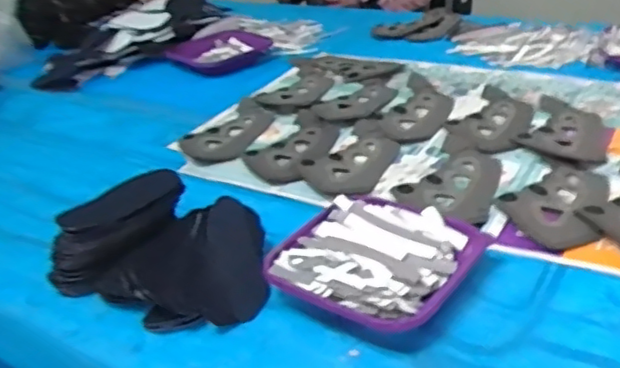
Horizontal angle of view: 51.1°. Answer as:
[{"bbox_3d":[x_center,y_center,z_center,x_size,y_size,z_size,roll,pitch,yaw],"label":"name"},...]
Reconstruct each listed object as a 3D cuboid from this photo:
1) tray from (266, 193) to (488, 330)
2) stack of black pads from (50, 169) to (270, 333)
[{"bbox_3d":[0.070,0.077,0.668,0.179,0.044,0.180,16,37,35],"label":"tray"},{"bbox_3d":[-0.137,0.068,0.663,0.197,0.088,0.162,14,36,32],"label":"stack of black pads"}]

